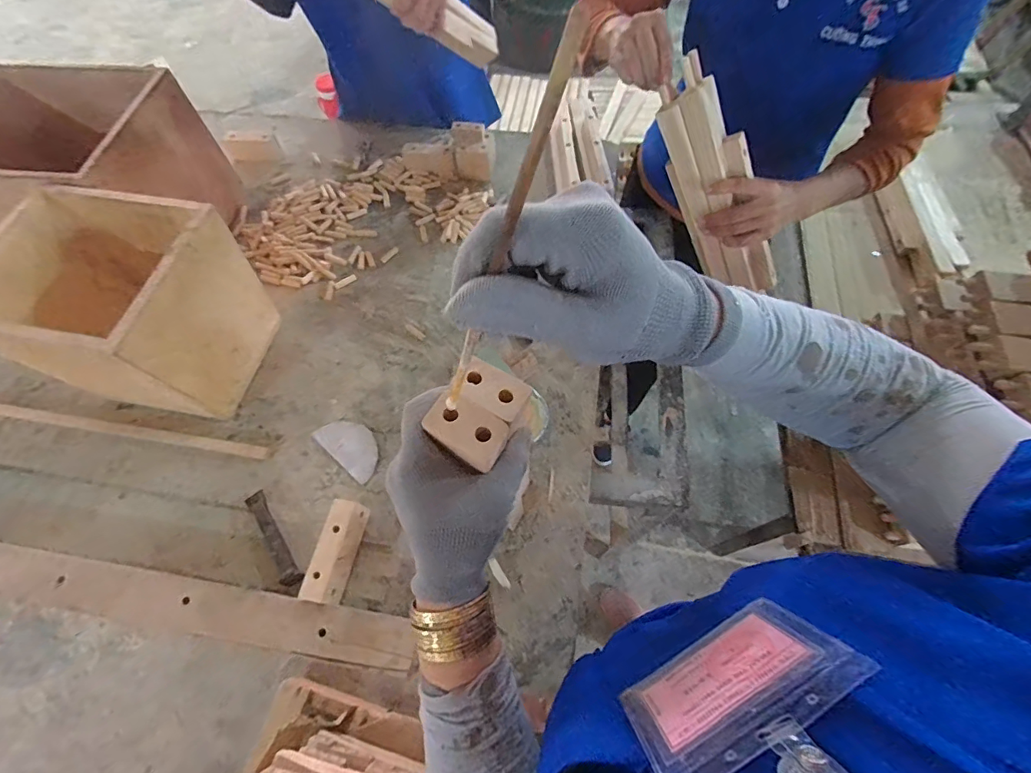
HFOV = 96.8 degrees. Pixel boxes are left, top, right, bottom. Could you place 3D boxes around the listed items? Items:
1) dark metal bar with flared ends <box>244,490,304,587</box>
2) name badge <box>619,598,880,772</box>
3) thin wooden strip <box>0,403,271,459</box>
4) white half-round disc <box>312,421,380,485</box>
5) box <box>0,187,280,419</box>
[{"bbox_3d":[-0.319,0.197,0.602,0.023,0.013,0.142,-34,66,-18],"label":"dark metal bar with flared ends"},{"bbox_3d":[0.104,0.144,0.224,0.100,0.082,0.004,-31,85,-5],"label":"name badge"},{"bbox_3d":[-0.621,0.063,0.693,0.534,0.014,0.020,8,64,6],"label":"thin wooden strip"},{"bbox_3d":[-0.239,0.085,0.670,0.103,0.013,0.060,37,67,19],"label":"white half-round disc"},{"bbox_3d":[-0.519,-0.099,0.639,0.252,0.232,0.214,10,64,7],"label":"box"}]

